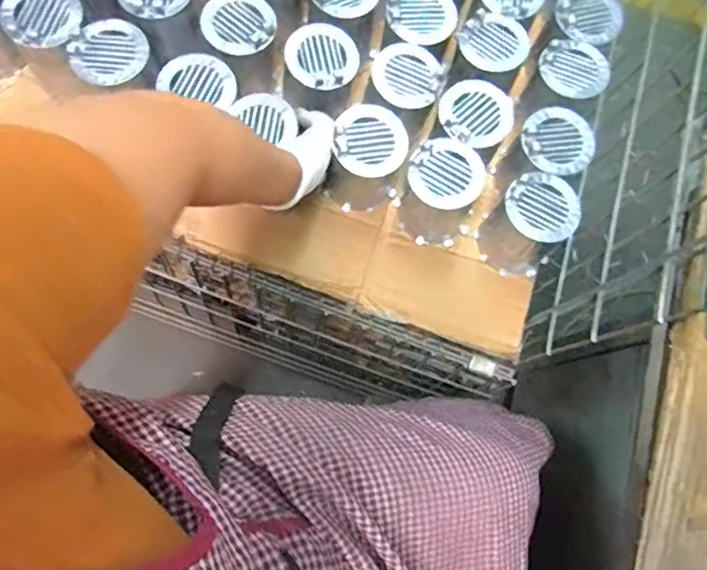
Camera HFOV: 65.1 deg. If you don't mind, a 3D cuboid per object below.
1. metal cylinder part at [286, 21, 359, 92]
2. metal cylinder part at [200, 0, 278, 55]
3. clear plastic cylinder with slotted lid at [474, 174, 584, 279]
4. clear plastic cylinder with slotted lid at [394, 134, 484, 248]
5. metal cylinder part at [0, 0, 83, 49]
[{"bbox_3d":[-0.036,-0.277,0.670,0.087,0.012,0.087,-35,87,-19],"label":"metal cylinder part"},{"bbox_3d":[-0.135,-0.309,0.656,0.083,0.018,0.078,1,75,-5],"label":"metal cylinder part"},{"bbox_3d":[0.215,-0.071,0.681,0.091,0.123,0.084,1,75,-5],"label":"clear plastic cylinder with slotted lid"},{"bbox_3d":[0.108,-0.112,0.692,0.083,0.120,0.083,1,75,-5],"label":"clear plastic cylinder with slotted lid"},{"bbox_3d":[-0.360,-0.317,0.641,0.082,0.017,0.090,-15,77,-9],"label":"metal cylinder part"}]

